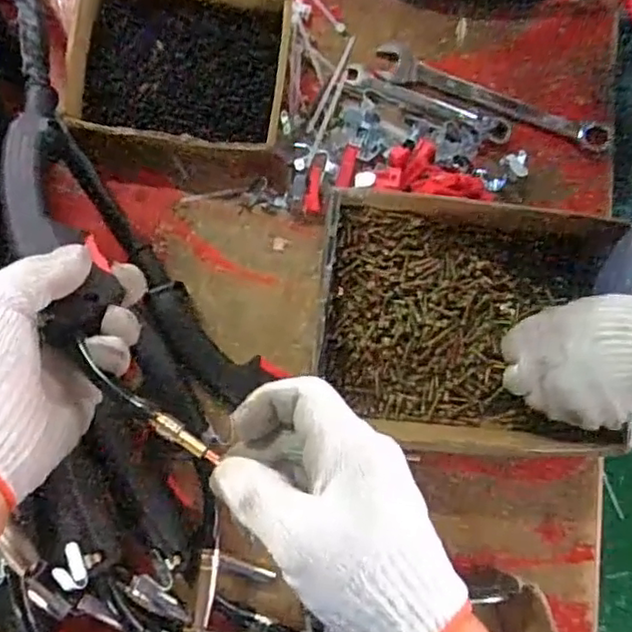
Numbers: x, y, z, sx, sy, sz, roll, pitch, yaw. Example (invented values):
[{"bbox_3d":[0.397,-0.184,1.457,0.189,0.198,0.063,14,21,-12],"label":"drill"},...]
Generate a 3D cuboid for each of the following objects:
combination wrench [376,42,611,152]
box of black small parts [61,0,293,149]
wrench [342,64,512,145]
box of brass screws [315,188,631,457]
[{"bbox_3d":[0.160,-0.194,0.580,0.215,0.020,0.035,19,83,-6],"label":"combination wrench"},{"bbox_3d":[-0.113,-0.206,0.540,0.173,0.039,0.133,5,85,-7],"label":"box of black small parts"},{"bbox_3d":[0.098,-0.187,0.575,0.154,0.006,0.023,20,83,-6],"label":"wrench"},{"bbox_3d":[0.122,0.007,0.531,0.245,0.074,0.197,5,85,-7],"label":"box of brass screws"}]

